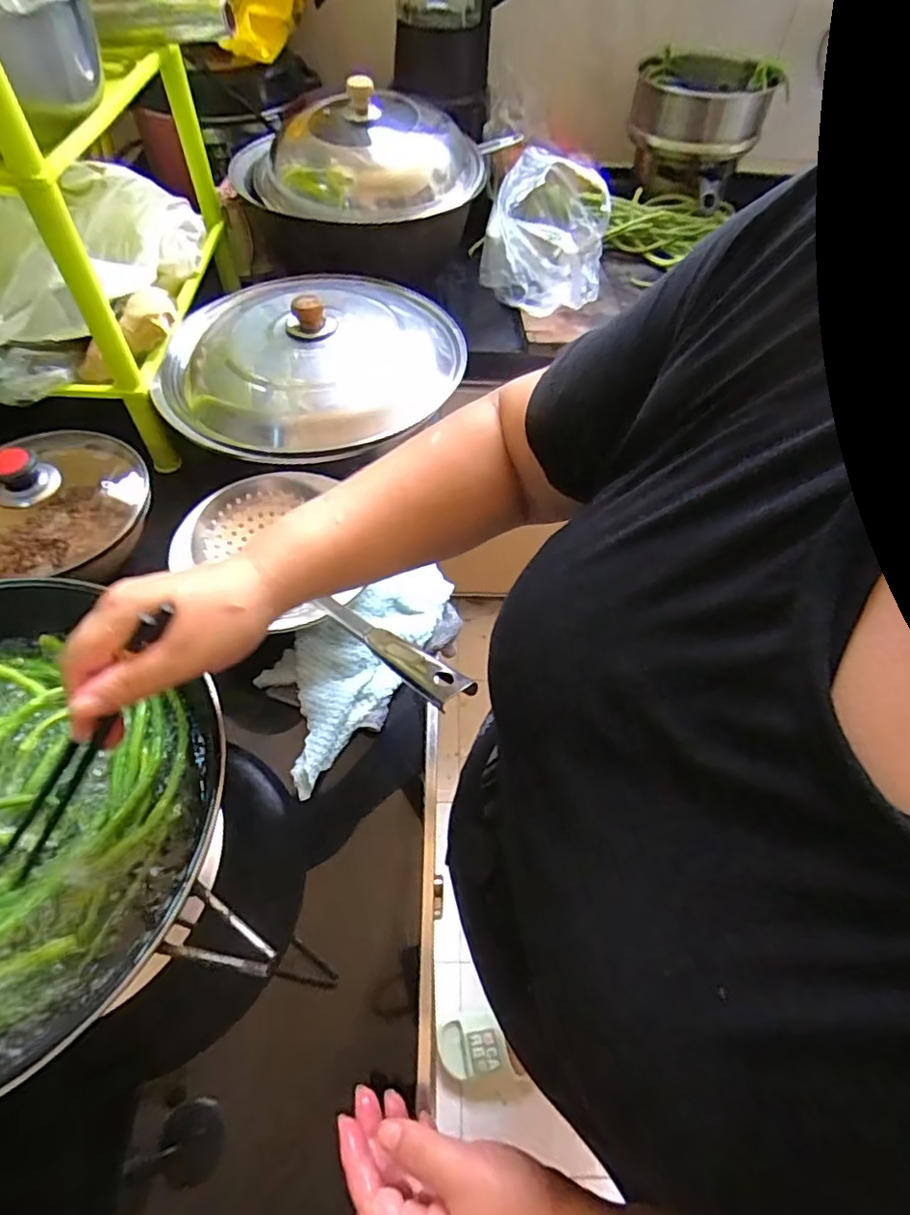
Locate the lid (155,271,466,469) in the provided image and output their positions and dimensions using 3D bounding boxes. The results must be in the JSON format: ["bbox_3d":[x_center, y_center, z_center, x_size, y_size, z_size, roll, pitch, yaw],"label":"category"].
[{"bbox_3d":[-0.158,-0.291,0.659,0.316,0.058,0.325,2,56,-2],"label":"lid"}]

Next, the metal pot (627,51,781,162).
[{"bbox_3d":[0.413,-0.860,1.000,0.211,0.108,0.249,12,56,5],"label":"metal pot"}]

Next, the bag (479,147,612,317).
[{"bbox_3d":[0.145,-0.586,0.891,0.168,0.132,0.283,11,56,4],"label":"bag"}]

